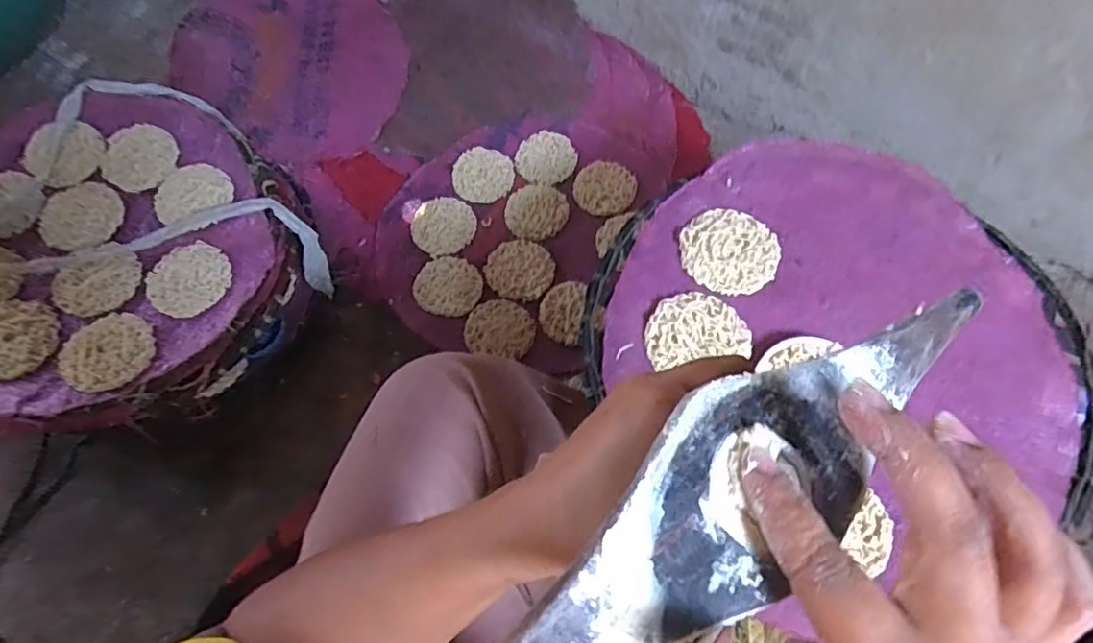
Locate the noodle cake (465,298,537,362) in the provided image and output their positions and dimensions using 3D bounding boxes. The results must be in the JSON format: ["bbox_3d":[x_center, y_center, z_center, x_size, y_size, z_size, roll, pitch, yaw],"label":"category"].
[{"bbox_3d":[-0.051,0.008,0.687,0.077,0.012,0.067,9,65,5],"label":"noodle cake"}]

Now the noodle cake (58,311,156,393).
[{"bbox_3d":[-0.409,0.028,0.561,0.086,0.018,0.077,26,68,12],"label":"noodle cake"}]

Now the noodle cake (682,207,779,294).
[{"bbox_3d":[0.148,-0.058,0.482,0.073,0.007,0.072,0,65,1],"label":"noodle cake"}]

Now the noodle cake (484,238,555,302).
[{"bbox_3d":[-0.032,-0.061,0.710,0.078,0.014,0.073,0,65,1],"label":"noodle cake"}]

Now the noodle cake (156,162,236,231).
[{"bbox_3d":[-0.366,-0.132,0.624,0.087,0.008,0.075,25,68,12],"label":"noodle cake"}]

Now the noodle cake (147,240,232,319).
[{"bbox_3d":[-0.347,-0.041,0.584,0.077,0.020,0.078,0,65,1],"label":"noodle cake"}]

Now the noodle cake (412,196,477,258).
[{"bbox_3d":[-0.126,-0.118,0.734,0.075,0.009,0.076,0,65,1],"label":"noodle cake"}]

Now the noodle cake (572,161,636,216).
[{"bbox_3d":[0.072,-0.163,0.739,0.072,0.011,0.075,12,66,6],"label":"noodle cake"}]

